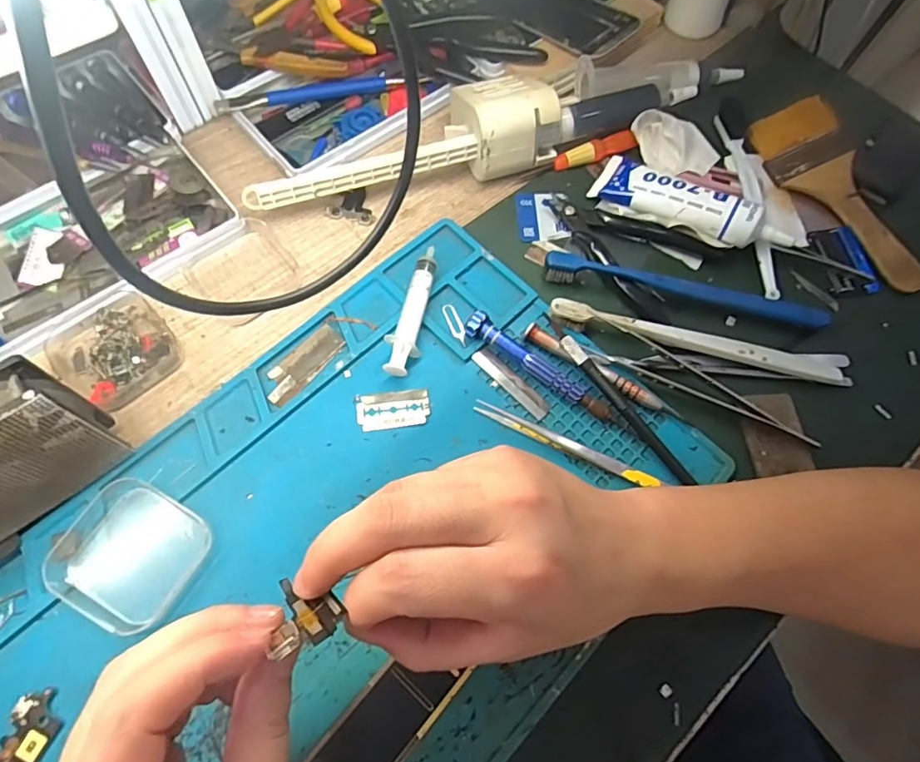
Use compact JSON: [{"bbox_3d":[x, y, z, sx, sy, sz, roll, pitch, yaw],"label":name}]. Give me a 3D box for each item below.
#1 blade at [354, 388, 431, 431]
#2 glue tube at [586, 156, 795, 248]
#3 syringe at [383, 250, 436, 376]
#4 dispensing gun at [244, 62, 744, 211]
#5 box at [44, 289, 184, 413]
[{"bbox_3d":[-0.040,0.017,0.316,0.043,0.004,0.022,-7,68,-6],"label":"blade"},{"bbox_3d":[0.160,-0.123,0.368,0.132,0.030,0.043,34,70,11],"label":"glue tube"},{"bbox_3d":[-0.031,-0.044,0.335,0.019,0.013,0.090,10,67,1],"label":"syringe"},{"bbox_3d":[0.038,-0.191,0.380,0.380,0.048,0.065,-19,70,-11],"label":"dispensing gun"},{"bbox_3d":[-0.211,-0.020,0.322,0.063,0.022,0.065,-38,75,-17],"label":"box"}]

